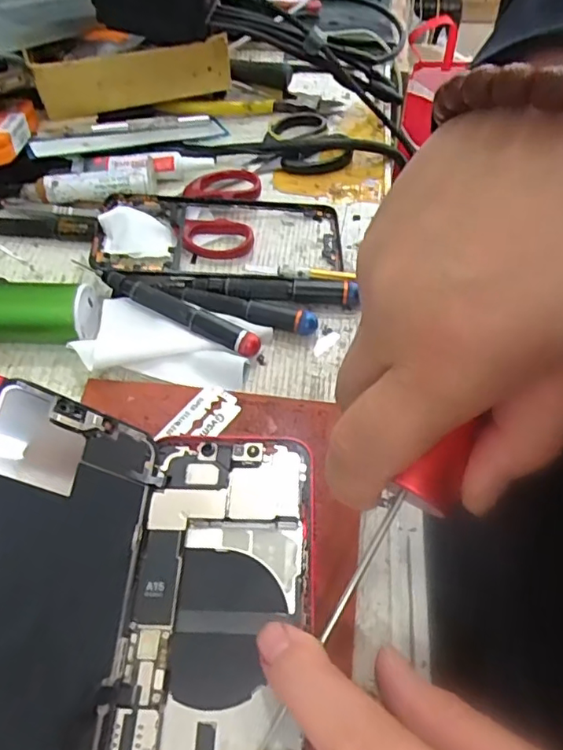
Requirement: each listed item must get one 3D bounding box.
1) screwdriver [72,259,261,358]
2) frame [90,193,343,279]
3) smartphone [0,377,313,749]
[{"bbox_3d":[-0.068,-0.041,0.328,0.123,0.011,0.012,25,58,18],"label":"screwdriver"},{"bbox_3d":[-0.040,-0.092,0.367,0.160,0.011,0.080,-3,54,-1],"label":"frame"},{"bbox_3d":[-0.052,0.078,0.190,0.119,0.027,0.142,20,53,-22],"label":"smartphone"}]

